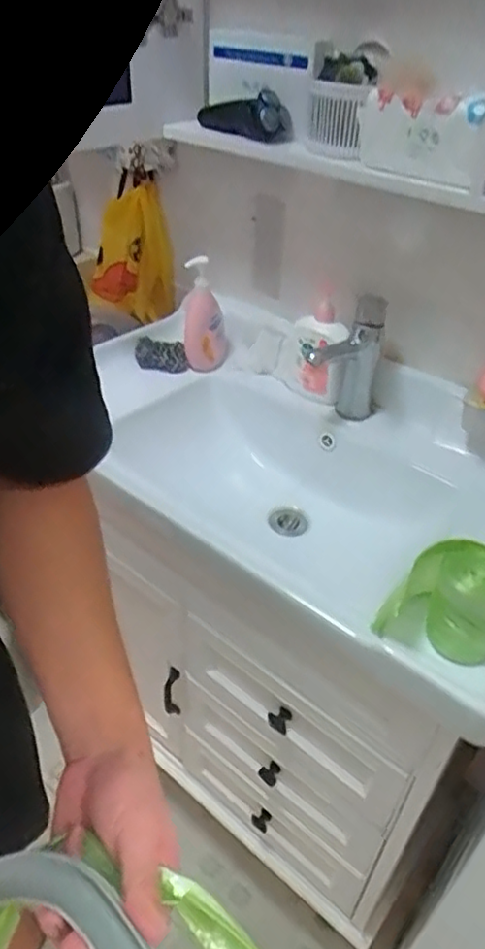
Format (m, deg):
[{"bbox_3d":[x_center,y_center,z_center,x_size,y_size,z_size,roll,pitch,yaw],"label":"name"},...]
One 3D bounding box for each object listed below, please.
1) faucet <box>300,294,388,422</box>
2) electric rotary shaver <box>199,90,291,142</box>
[{"bbox_3d":[0.157,-0.168,0.943,0.132,0.192,0.074,-7,39,-11],"label":"faucet"},{"bbox_3d":[0.000,-0.516,0.884,0.048,0.053,0.161,-29,48,-33],"label":"electric rotary shaver"}]

